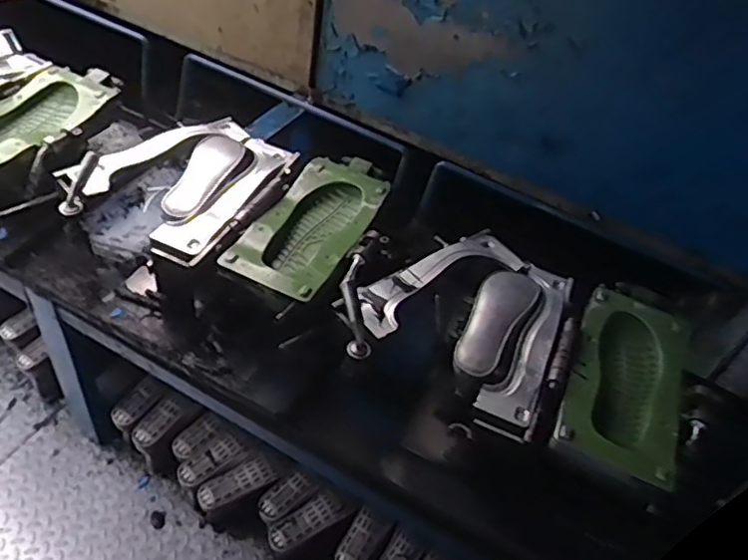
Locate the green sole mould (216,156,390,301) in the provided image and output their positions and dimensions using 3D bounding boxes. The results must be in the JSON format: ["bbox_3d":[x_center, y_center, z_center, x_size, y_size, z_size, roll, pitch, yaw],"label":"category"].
[{"bbox_3d":[-0.107,-0.108,1.159,0.170,0.050,0.388,20,47,13],"label":"green sole mould"}]

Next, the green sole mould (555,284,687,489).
[{"bbox_3d":[0.413,0.158,1.019,0.176,0.028,0.357,20,47,13],"label":"green sole mould"}]

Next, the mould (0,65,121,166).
[{"bbox_3d":[-0.676,-0.319,1.232,0.212,0.054,0.418,23,47,15],"label":"mould"}]

